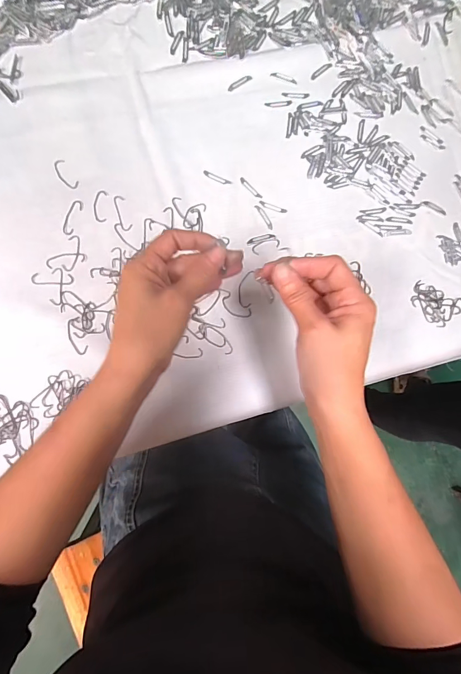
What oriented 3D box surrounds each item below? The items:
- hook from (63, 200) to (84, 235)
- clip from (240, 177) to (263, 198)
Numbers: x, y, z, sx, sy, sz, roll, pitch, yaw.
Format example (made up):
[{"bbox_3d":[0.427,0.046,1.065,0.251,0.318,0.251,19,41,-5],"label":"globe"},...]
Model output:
[{"bbox_3d":[-0.177,-0.134,0.405,0.013,0.004,0.041,20,84,-4],"label":"hook"},{"bbox_3d":[0.024,-0.177,0.430,0.006,0.004,0.034,-45,91,-7],"label":"clip"}]

